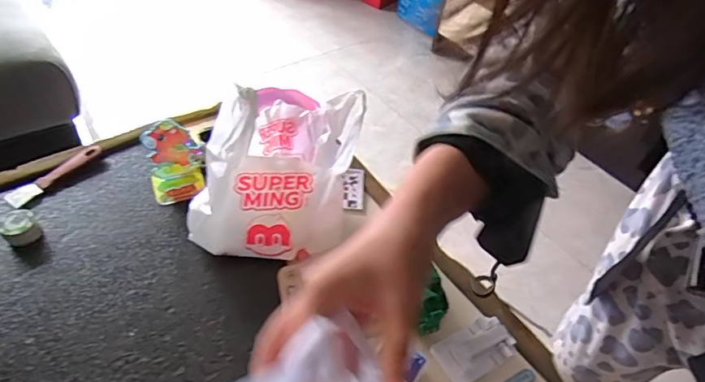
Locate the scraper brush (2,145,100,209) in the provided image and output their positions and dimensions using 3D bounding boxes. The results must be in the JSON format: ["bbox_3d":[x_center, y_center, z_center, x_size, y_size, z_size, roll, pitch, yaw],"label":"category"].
[{"bbox_3d":[-0.496,-0.030,0.789,0.030,0.012,0.158,27,49,18],"label":"scraper brush"}]

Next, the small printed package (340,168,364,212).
[{"bbox_3d":[0.002,-0.001,0.820,0.039,0.013,0.080,3,58,-10],"label":"small printed package"}]

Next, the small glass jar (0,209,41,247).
[{"bbox_3d":[-0.490,0.056,0.695,0.044,0.033,0.046,-22,53,-26],"label":"small glass jar"}]

